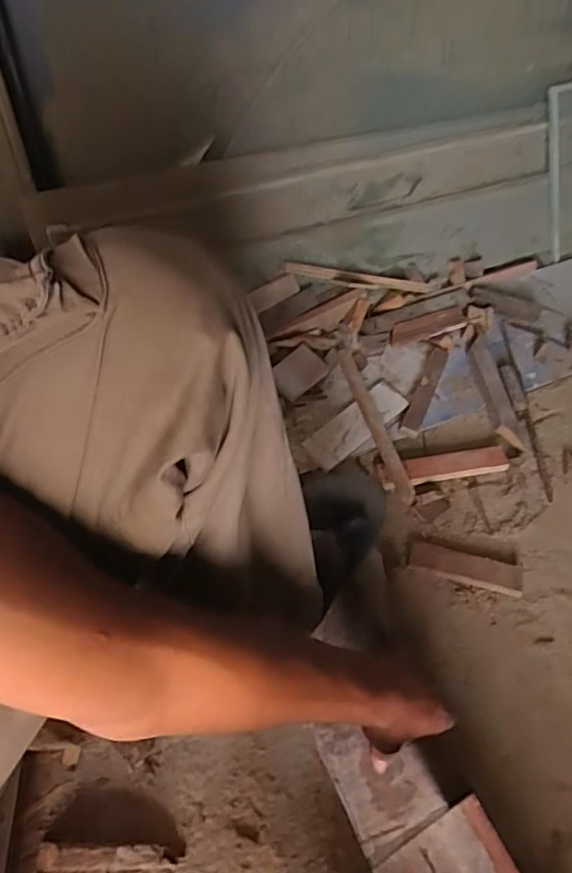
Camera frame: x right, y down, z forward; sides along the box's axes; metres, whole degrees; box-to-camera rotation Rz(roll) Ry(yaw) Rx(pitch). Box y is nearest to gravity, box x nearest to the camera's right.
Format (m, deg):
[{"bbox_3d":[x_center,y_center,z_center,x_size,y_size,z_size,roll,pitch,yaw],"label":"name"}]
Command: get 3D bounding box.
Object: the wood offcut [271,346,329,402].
[{"bbox_3d":[0.020,-0.098,0.891,0.090,0.010,0.059,-41,101,-27],"label":"wood offcut"}]

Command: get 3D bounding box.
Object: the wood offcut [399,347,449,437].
[{"bbox_3d":[0.215,-0.072,0.915,0.028,0.020,0.173,23,59,9],"label":"wood offcut"}]

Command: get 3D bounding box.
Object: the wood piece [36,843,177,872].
[{"bbox_3d":[-0.178,0.417,0.582,0.129,0.028,0.022,3,58,-4],"label":"wood piece"}]

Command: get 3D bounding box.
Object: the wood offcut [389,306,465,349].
[{"bbox_3d":[0.236,-0.182,0.977,0.143,0.013,0.040,-20,62,-17],"label":"wood offcut"}]

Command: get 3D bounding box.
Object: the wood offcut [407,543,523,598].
[{"bbox_3d":[0.236,0.174,0.781,0.147,0.016,0.043,14,58,3],"label":"wood offcut"}]

